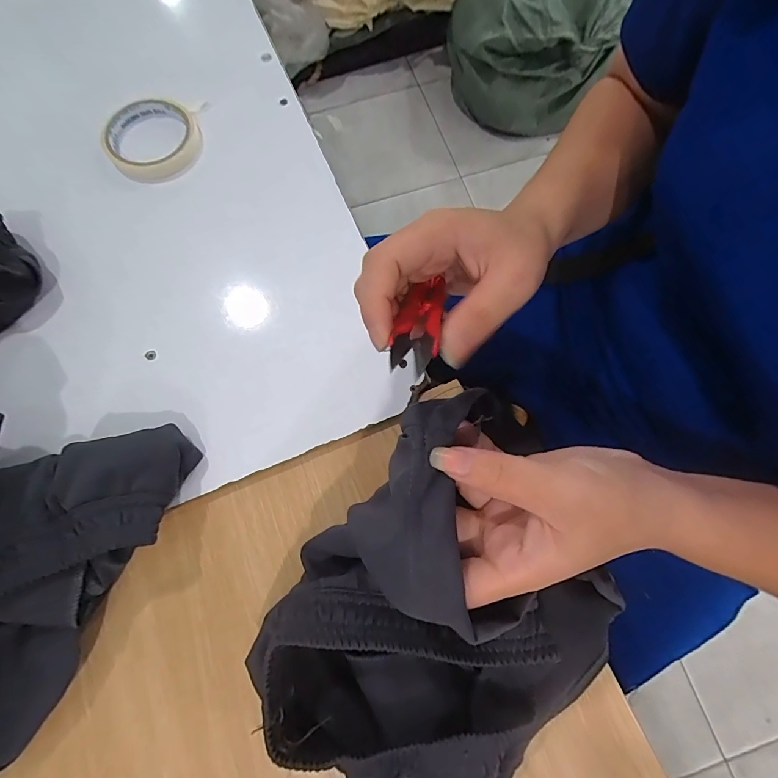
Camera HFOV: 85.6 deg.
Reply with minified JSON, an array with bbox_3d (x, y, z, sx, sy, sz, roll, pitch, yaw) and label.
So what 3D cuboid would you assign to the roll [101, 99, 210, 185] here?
[{"bbox_3d":[-0.235,-0.250,0.422,0.092,0.023,0.091,0,74,0],"label":"roll"}]

